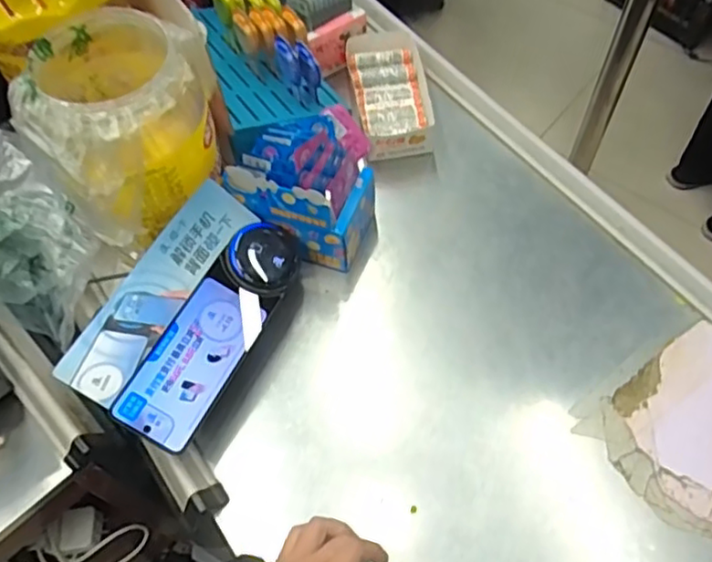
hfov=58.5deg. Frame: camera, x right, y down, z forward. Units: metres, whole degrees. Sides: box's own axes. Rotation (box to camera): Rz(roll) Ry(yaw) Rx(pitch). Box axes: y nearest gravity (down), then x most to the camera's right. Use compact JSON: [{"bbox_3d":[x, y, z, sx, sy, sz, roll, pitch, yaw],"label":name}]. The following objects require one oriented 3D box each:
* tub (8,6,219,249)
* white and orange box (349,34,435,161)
[{"bbox_3d":[-0.215,-0.149,0.592,0.156,0.137,0.162,-1,60,2],"label":"tub"},{"bbox_3d":[0.043,-0.232,0.797,0.095,0.041,0.184,-10,60,-3],"label":"white and orange box"}]

